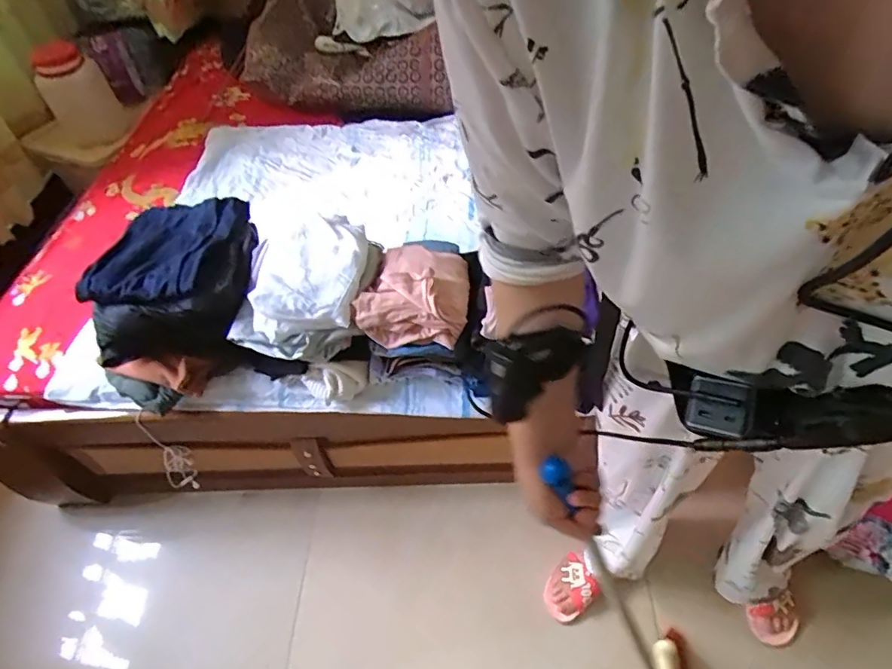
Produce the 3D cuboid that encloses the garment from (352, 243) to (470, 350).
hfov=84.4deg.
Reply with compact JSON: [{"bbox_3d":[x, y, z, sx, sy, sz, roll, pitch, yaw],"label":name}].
[{"bbox_3d":[-0.057,-0.096,0.977,0.207,0.074,0.243,1,51,7],"label":"garment"}]

